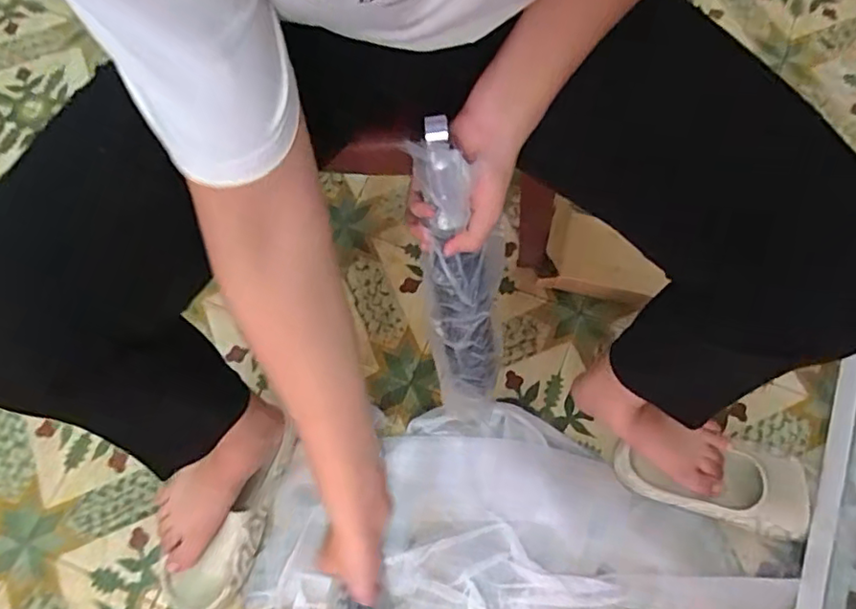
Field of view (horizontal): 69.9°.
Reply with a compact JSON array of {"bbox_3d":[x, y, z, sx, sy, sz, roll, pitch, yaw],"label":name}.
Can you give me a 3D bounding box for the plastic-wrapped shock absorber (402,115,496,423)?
[{"bbox_3d":[0.030,-0.002,0.577,0.061,0.354,0.047,-10,42,-1],"label":"plastic-wrapped shock absorber"}]

